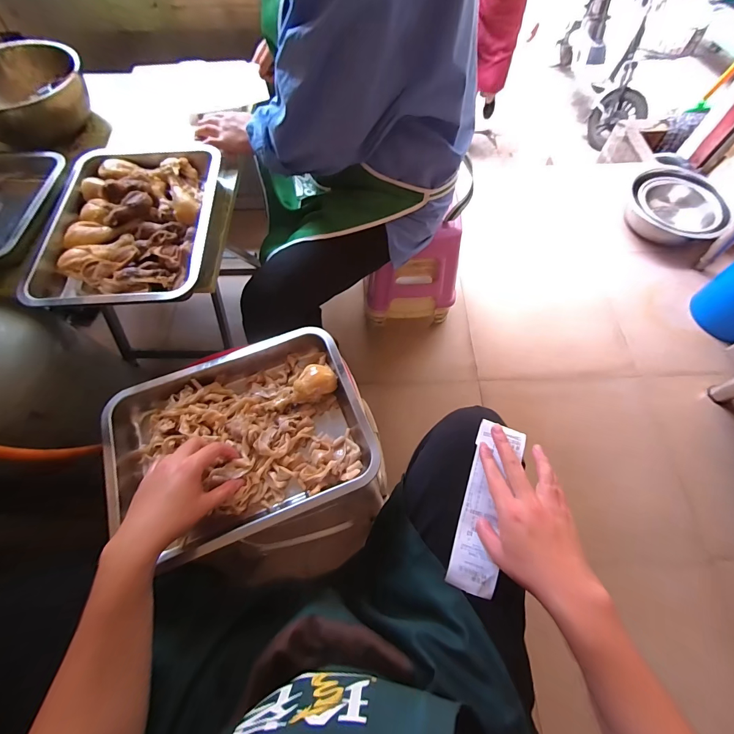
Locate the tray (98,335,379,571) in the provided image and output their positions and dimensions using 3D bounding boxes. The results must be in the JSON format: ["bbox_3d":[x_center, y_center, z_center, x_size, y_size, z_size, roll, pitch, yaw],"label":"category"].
[{"bbox_3d":[-0.183,0.100,0.519,0.350,0.061,0.270,-20,66,-9],"label":"tray"}]

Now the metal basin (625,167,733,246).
[{"bbox_3d":[1.206,-0.619,1.373,0.338,0.124,0.338,0,65,0],"label":"metal basin"}]

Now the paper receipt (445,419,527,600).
[{"bbox_3d":[0.152,0.173,0.438,0.060,0.018,0.203,15,76,7],"label":"paper receipt"}]

